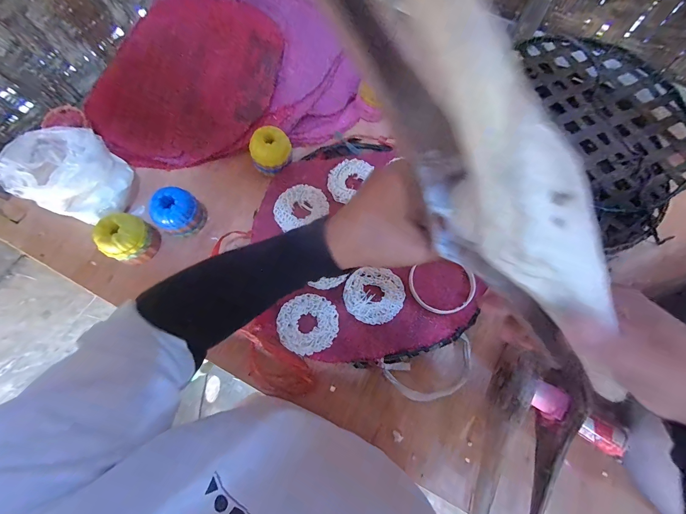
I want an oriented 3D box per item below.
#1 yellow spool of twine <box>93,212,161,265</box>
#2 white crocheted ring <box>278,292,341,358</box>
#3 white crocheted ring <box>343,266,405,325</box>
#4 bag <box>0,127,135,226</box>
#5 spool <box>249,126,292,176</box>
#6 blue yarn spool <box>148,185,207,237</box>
[{"bbox_3d":[-0.293,-0.024,0.401,0.054,0.056,0.060,22,75,4],"label":"yellow spool of twine"},{"bbox_3d":[-0.044,0.086,0.384,0.076,0.006,0.076,5,61,-9],"label":"white crocheted ring"},{"bbox_3d":[0.044,0.053,0.404,0.080,0.004,0.074,1,70,-3],"label":"white crocheted ring"},{"bbox_3d":[-0.369,-0.113,0.407,0.113,0.079,0.112,15,74,2],"label":"bag"},{"bbox_3d":[-0.108,-0.160,0.442,0.062,0.049,0.049,-22,76,-8],"label":"spool"},{"bbox_3d":[-0.234,-0.063,0.417,0.049,0.052,0.064,41,77,9],"label":"blue yarn spool"}]

